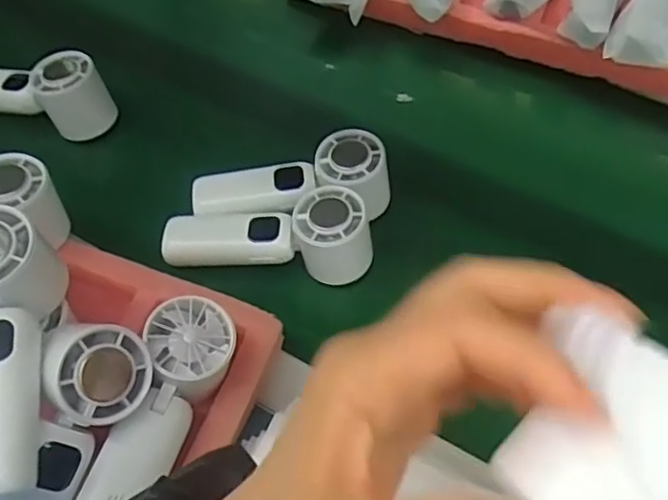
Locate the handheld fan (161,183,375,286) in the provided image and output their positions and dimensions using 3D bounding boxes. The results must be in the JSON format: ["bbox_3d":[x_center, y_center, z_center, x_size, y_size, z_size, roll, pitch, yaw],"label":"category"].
[{"bbox_3d":[-0.046,-0.007,0.493,0.154,0.052,0.061,-2,56,14],"label":"handheld fan"}]

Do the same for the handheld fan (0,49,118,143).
[{"bbox_3d":[-0.273,-0.141,0.564,0.155,0.056,0.061,16,59,10],"label":"handheld fan"}]

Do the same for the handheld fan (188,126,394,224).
[{"bbox_3d":[-0.033,-0.053,0.511,0.153,0.052,0.055,-4,57,-2],"label":"handheld fan"}]

